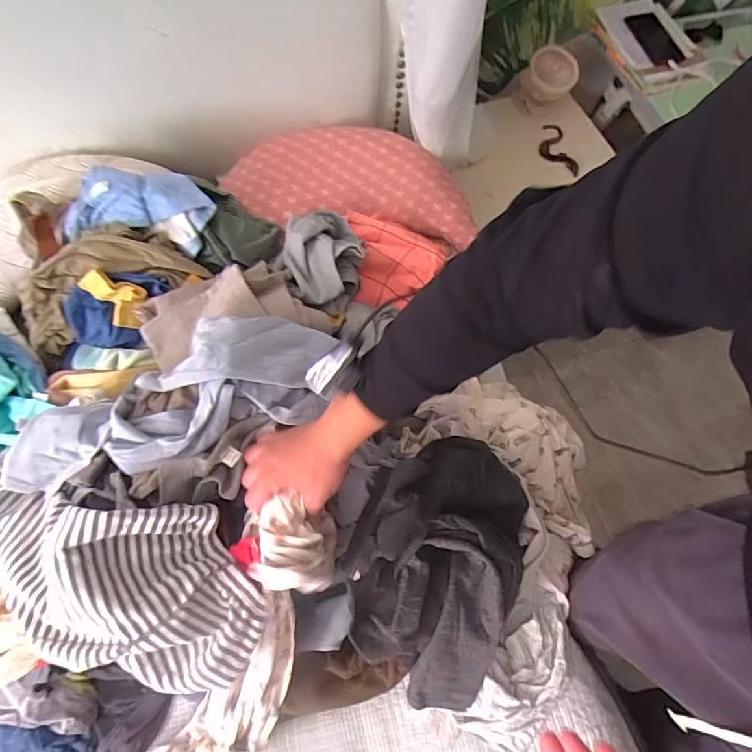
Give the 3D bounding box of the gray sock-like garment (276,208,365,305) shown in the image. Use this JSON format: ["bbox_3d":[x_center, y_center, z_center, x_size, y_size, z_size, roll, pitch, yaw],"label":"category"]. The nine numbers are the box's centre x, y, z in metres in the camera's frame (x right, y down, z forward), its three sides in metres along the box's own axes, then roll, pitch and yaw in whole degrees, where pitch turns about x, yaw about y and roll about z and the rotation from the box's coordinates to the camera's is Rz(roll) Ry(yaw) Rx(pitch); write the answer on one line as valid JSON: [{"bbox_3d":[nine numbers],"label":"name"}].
[{"bbox_3d":[-0.090,-0.201,0.793,0.138,0.062,0.176,-4,67,-4],"label":"gray sock-like garment"}]

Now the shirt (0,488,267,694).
[{"bbox_3d":[-0.313,0.244,0.557,0.356,0.142,0.202,5,66,1],"label":"shirt"}]

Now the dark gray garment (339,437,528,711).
[{"bbox_3d":[0.091,0.249,0.667,0.233,0.157,0.343,23,68,8],"label":"dark gray garment"}]

